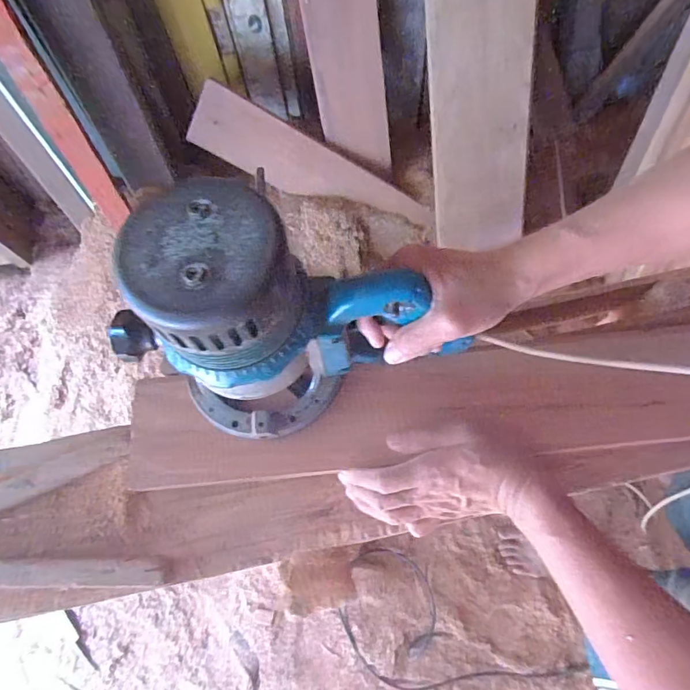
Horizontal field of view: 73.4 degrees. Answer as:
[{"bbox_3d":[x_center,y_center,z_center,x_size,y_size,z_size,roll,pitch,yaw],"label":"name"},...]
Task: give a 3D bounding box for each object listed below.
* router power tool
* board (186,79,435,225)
[{"bbox_3d":[-0.041,-0.004,0.350,0.178,0.196,0.107,9,67,2],"label":"router power tool"},{"bbox_3d":[-0.062,-0.408,1.112,0.591,0.142,0.026,21,38,-25],"label":"board"}]

